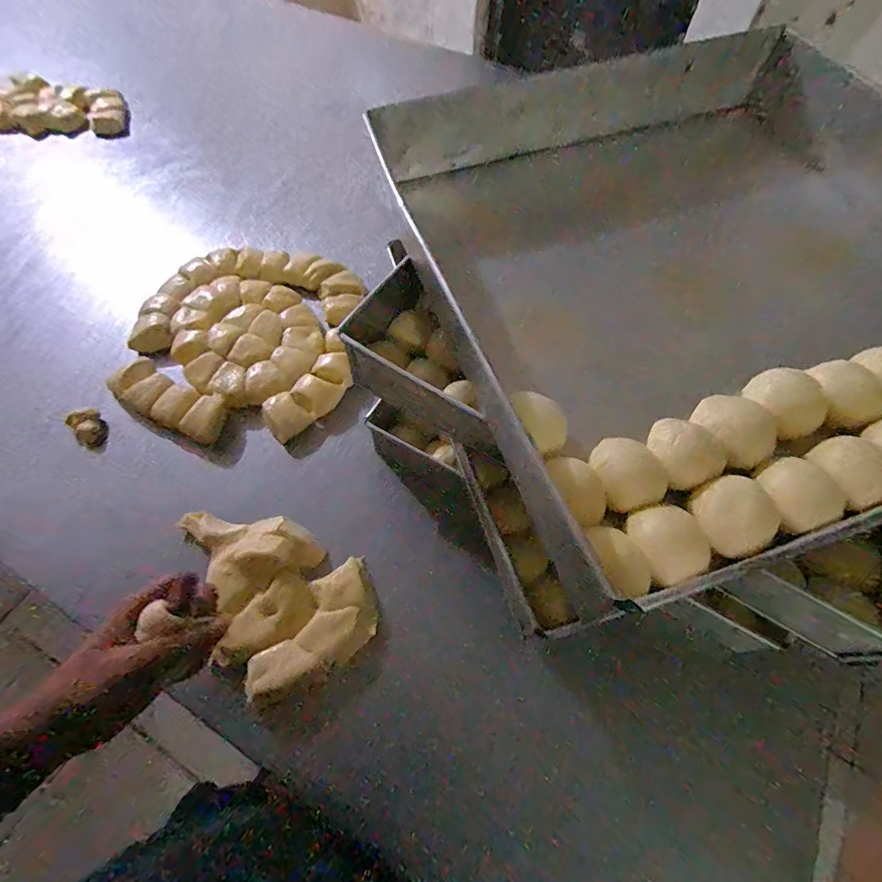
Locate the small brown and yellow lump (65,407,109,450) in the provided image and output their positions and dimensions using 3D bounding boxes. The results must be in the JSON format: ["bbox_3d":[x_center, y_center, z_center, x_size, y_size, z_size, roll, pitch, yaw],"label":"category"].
[{"bbox_3d":[-0.393,-0.014,0.512,0.031,0.018,0.049,-36,69,-19],"label":"small brown and yellow lump"}]

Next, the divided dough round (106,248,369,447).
[{"bbox_3d":[-0.243,-0.132,0.574,0.265,0.035,0.280,1,62,-2],"label":"divided dough round"}]

